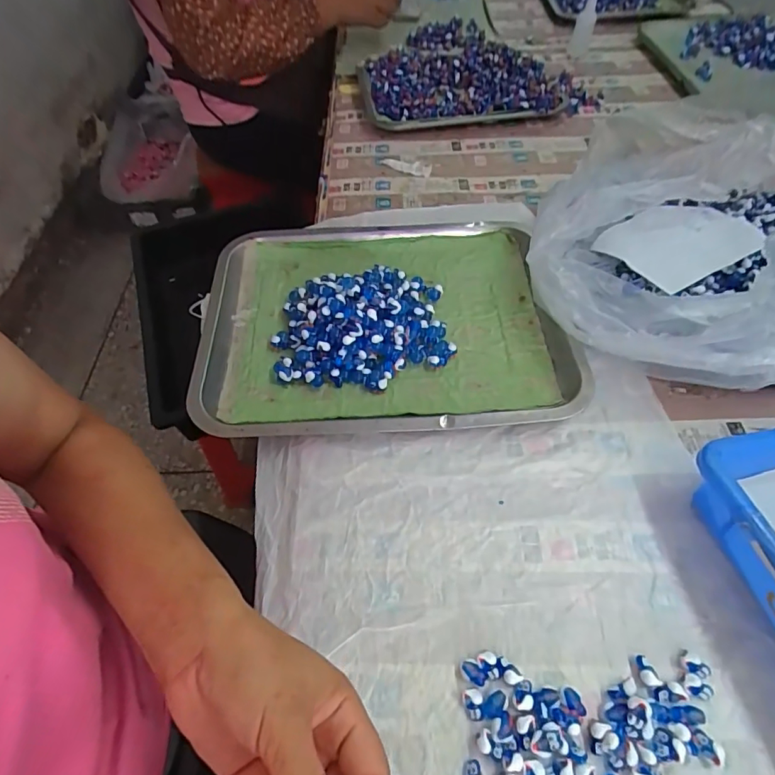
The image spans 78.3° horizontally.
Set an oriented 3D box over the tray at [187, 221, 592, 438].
[{"bbox_3d":[-0.009,-0.077,0.478,0.355,0.039,0.276,-3,55,0],"label":"tray"}]

